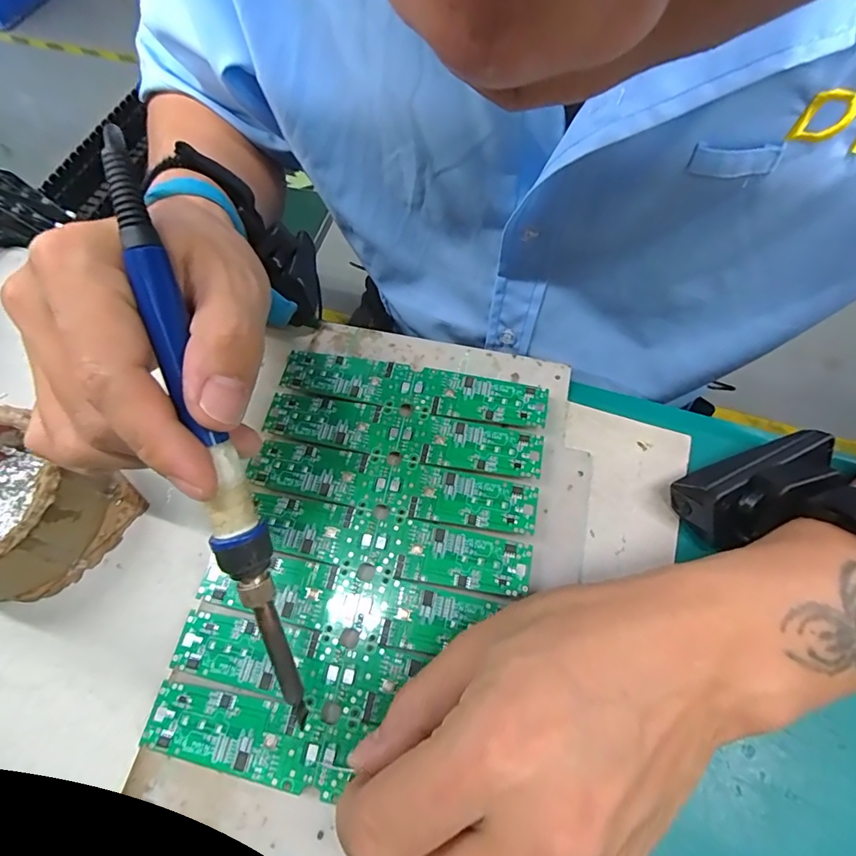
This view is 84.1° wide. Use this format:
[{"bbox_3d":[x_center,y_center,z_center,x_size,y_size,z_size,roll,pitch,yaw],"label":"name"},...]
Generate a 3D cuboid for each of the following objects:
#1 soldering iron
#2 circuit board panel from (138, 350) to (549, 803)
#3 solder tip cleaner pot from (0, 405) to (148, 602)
[{"bbox_3d":[-0.076,0.007,0.163,0.019,0.014,0.207,-16,100,-6],"label":"soldering iron"},{"bbox_3d":[-0.027,0.055,0.228,0.144,0.004,0.196,11,66,7],"label":"circuit board panel"},{"bbox_3d":[-0.203,0.036,0.227,0.089,0.045,0.085,29,69,14],"label":"solder tip cleaner pot"}]

